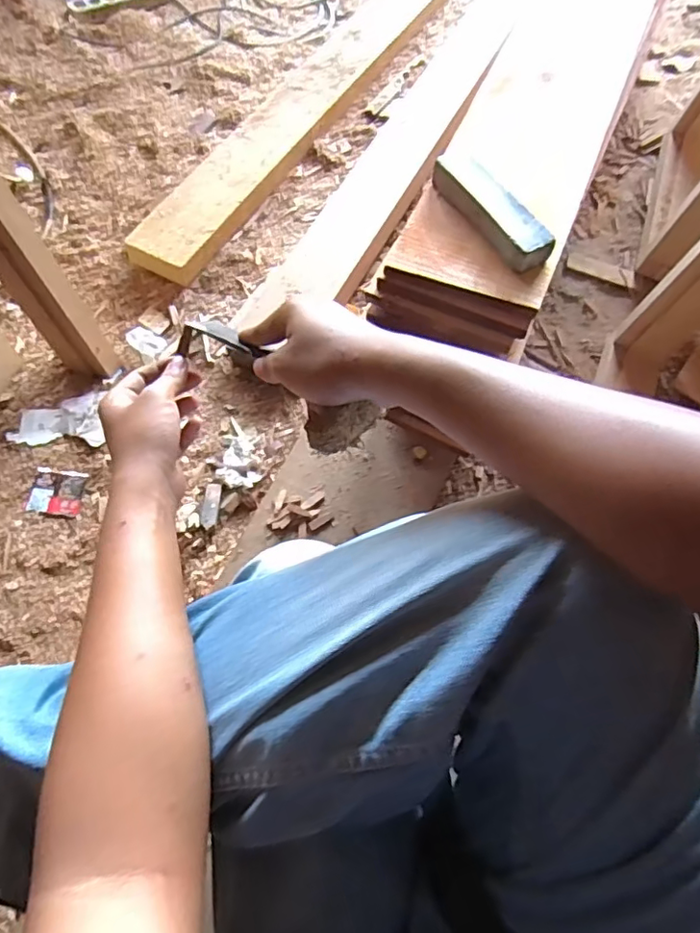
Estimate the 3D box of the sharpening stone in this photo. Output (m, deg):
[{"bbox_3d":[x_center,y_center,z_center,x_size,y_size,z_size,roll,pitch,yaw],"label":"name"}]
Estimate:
[{"bbox_3d":[0.183,-0.337,0.744,0.055,0.034,0.197,-29,70,-15],"label":"sharpening stone"}]

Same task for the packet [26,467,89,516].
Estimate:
[{"bbox_3d":[-0.541,0.046,1.059,0.092,0.008,0.082,6,66,0],"label":"packet"}]

